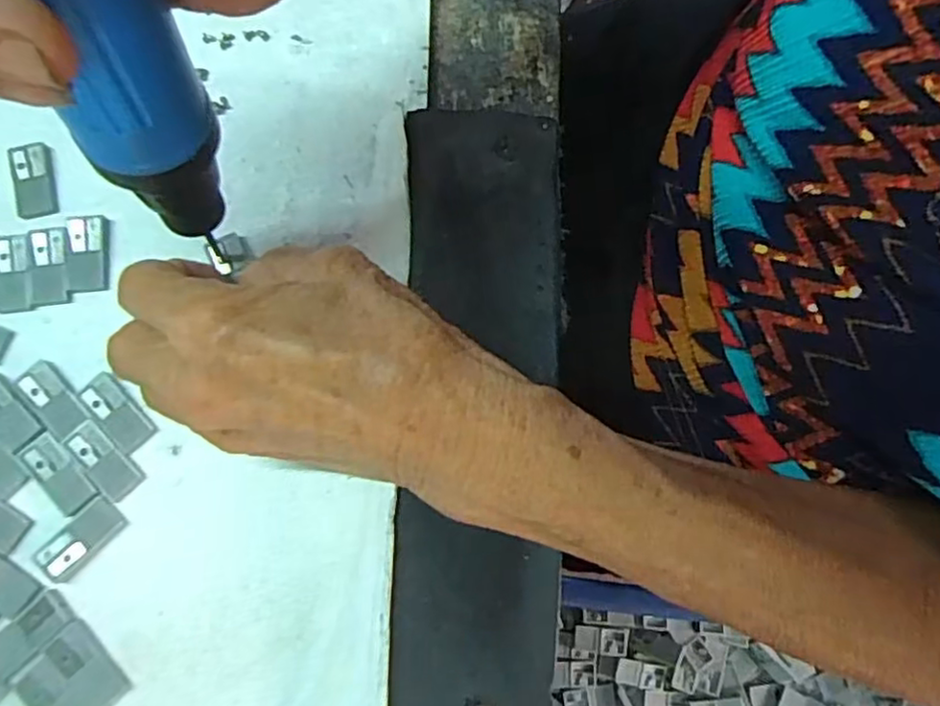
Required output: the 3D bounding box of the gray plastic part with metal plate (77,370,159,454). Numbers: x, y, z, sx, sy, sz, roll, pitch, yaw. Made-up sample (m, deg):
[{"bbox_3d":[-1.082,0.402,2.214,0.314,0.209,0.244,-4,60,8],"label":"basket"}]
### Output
[{"bbox_3d":[-0.121,0.020,0.226,0.014,0.004,0.028,-42,82,-8],"label":"gray plastic part with metal plate"}]

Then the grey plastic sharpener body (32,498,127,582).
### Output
[{"bbox_3d":[-0.130,0.062,0.218,0.014,0.004,0.028,43,81,8],"label":"grey plastic sharpener body"}]

